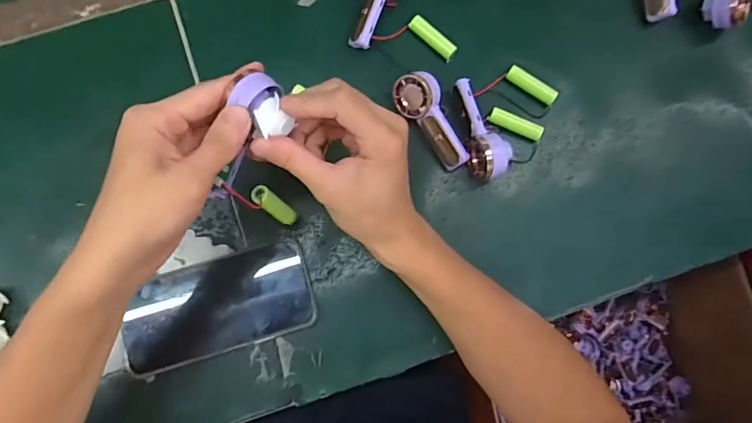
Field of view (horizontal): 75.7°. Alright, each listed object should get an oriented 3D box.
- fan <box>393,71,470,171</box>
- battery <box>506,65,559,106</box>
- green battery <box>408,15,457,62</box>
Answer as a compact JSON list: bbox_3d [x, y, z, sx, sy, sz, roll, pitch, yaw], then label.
[{"bbox_3d":[0.049,-0.080,0.436,0.035,0.038,0.092,-28,84,-4],"label":"fan"},{"bbox_3d":[0.145,-0.117,0.452,0.050,0.015,0.013,33,83,4],"label":"battery"},{"bbox_3d":[0.053,-0.163,0.456,0.052,0.014,0.015,41,84,5],"label":"green battery"}]

